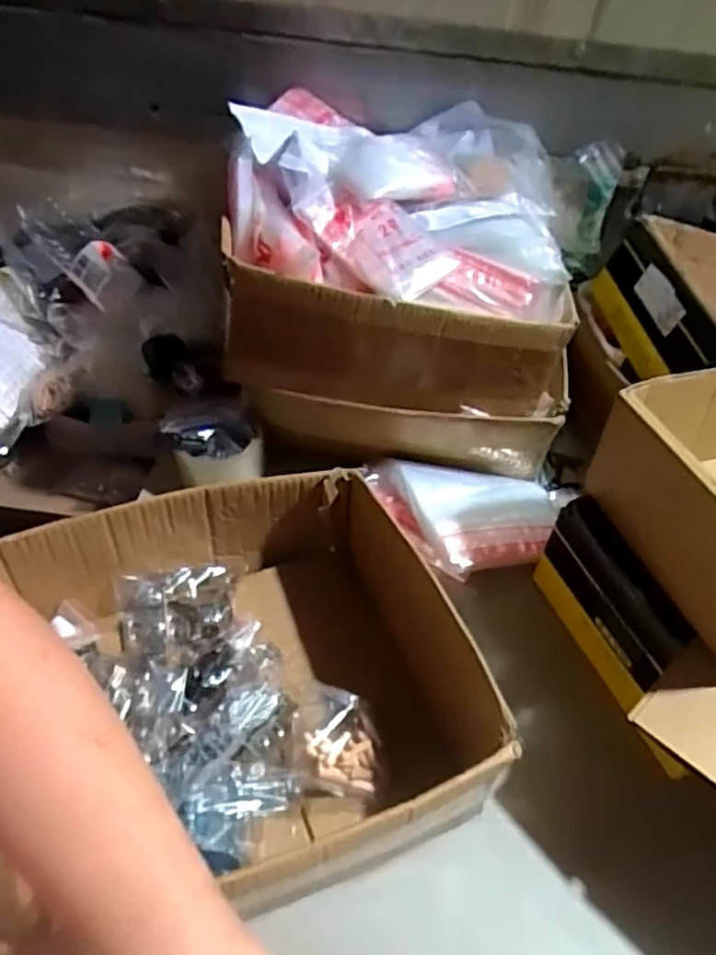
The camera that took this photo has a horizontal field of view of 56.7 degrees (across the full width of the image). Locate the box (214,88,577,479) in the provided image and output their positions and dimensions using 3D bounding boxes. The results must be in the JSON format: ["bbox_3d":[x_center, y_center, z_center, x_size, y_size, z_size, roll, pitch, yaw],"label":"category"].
[{"bbox_3d":[0.046,-0.201,0.691,0.311,0.259,0.288,6,46,0],"label":"box"}]

